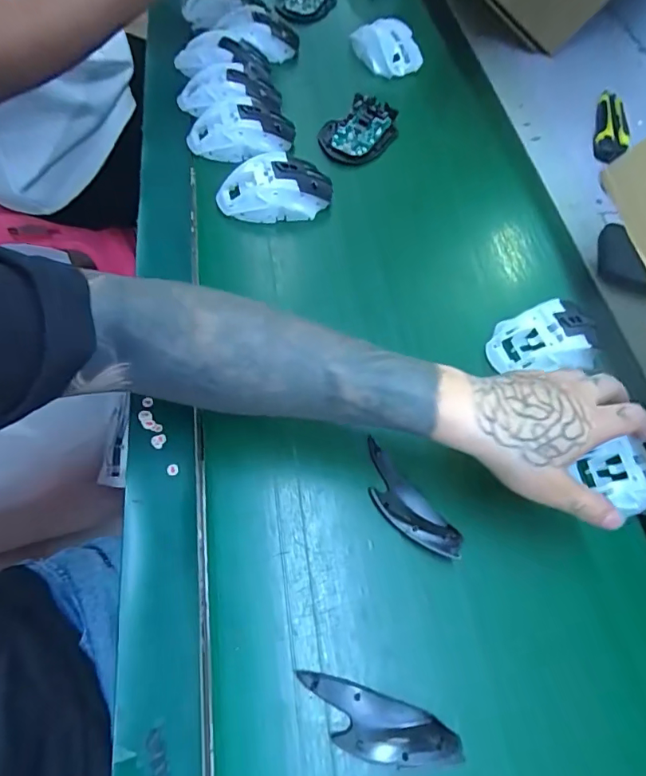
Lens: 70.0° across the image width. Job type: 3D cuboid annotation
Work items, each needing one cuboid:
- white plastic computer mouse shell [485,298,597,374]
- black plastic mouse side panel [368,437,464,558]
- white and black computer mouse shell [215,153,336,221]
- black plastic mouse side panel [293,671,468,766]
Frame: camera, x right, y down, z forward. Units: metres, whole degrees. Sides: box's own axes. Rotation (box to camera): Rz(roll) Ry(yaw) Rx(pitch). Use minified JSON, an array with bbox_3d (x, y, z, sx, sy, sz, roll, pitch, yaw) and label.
[{"bbox_3d":[0.200,-0.045,0.414,0.097,0.034,0.063,-16,64,-13],"label":"white plastic computer mouse shell"},{"bbox_3d":[0.060,0.085,0.342,0.034,0.015,0.097,-39,71,-22],"label":"black plastic mouse side panel"},{"bbox_3d":[-0.048,-0.205,0.474,0.120,0.039,0.062,-10,63,-10],"label":"white and black computer mouse shell"},{"bbox_3d":[0.031,0.202,0.275,0.098,0.014,0.033,18,62,5],"label":"black plastic mouse side panel"}]

